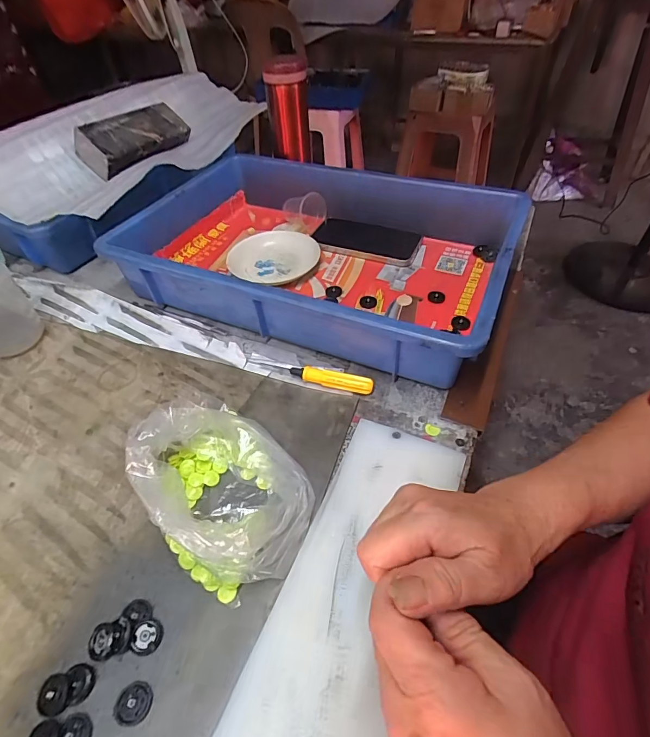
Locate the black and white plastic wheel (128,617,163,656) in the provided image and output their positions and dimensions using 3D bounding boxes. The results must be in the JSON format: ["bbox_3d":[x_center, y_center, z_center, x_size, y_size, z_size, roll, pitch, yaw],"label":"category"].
[{"bbox_3d":[-0.114,0.172,0.262,0.018,0.004,0.020,6,49,8],"label":"black and white plastic wheel"}]

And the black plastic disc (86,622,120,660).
[{"bbox_3d":[-0.141,0.173,0.260,0.019,0.006,0.019,-1,48,1],"label":"black plastic disc"}]

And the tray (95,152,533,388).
[{"bbox_3d":[-0.008,-0.146,0.502,0.424,0.087,0.289,18,51,18],"label":"tray"}]

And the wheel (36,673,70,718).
[{"bbox_3d":[-0.160,0.193,0.243,0.020,0.005,0.018,23,53,21],"label":"wheel"}]

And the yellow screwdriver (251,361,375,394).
[{"bbox_3d":[-0.017,0.004,0.409,0.131,0.016,0.014,13,50,14],"label":"yellow screwdriver"}]

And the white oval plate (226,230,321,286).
[{"bbox_3d":[-0.068,-0.142,0.535,0.114,0.019,0.108,-37,56,-27],"label":"white oval plate"}]

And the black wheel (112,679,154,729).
[{"bbox_3d":[-0.112,0.195,0.240,0.019,0.006,0.020,-1,48,1],"label":"black wheel"}]

